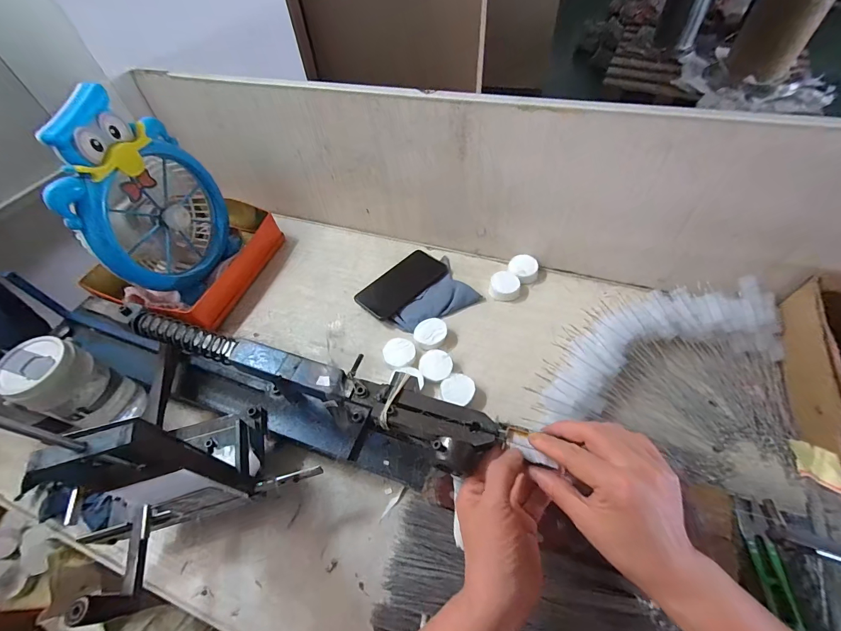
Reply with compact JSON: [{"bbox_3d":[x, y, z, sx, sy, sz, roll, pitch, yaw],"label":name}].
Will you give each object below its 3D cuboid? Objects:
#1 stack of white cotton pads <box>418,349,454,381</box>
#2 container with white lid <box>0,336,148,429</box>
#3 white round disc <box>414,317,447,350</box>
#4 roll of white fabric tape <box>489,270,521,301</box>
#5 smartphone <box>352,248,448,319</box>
[{"bbox_3d":[0.023,0.076,0.534,0.048,0.023,0.047,8,58,10],"label":"stack of white cotton pads"},{"bbox_3d":[-0.444,0.096,0.478,0.065,0.151,0.079,19,60,17],"label":"container with white lid"},{"bbox_3d":[0.017,0.029,0.565,0.051,0.022,0.046,-35,60,-17],"label":"white round disc"},{"bbox_3d":[0.141,-0.047,0.609,0.047,0.024,0.052,1,57,5],"label":"roll of white fabric tape"},{"bbox_3d":[-0.034,-0.056,0.630,0.155,0.016,0.088,-40,62,-20],"label":"smartphone"}]

